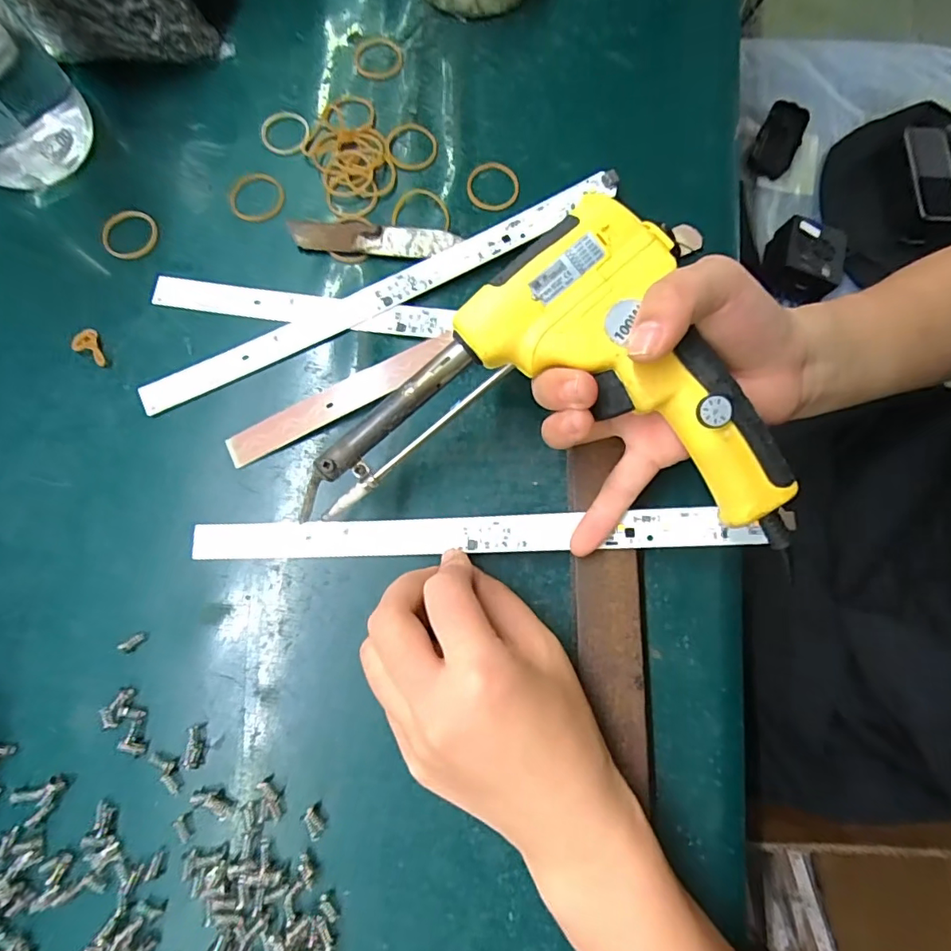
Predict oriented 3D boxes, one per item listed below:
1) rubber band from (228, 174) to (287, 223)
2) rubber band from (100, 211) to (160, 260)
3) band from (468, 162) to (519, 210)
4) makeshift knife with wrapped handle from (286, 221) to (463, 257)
[{"bbox_3d":[-0.129,-0.166,0.312,0.032,0.004,0.031,-1,77,0],"label":"rubber band"},{"bbox_3d":[-0.203,-0.142,0.310,0.032,0.004,0.030,0,77,1],"label":"rubber band"},{"bbox_3d":[0.010,-0.173,0.313,0.031,0.004,0.032,-1,77,1],"label":"band"},{"bbox_3d":[-0.059,-0.137,0.303,0.097,0.006,0.019,5,77,2],"label":"makeshift knife with wrapped handle"}]

